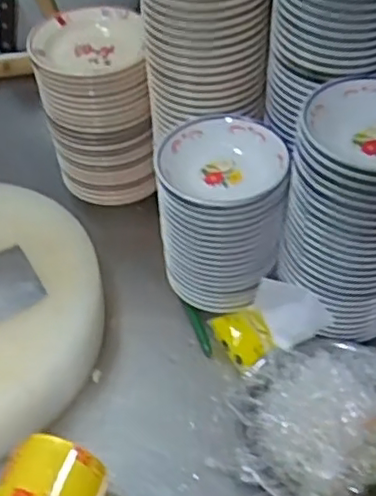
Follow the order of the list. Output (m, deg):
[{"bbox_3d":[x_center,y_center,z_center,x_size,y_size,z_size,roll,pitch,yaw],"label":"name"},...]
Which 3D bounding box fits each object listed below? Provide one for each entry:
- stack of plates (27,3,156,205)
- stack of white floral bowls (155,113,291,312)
[{"bbox_3d":[-0.119,-0.179,0.857,0.137,0.220,0.144,-9,47,-4],"label":"stack of plates"},{"bbox_3d":[0.038,-0.035,0.726,0.133,0.176,0.130,-2,47,2],"label":"stack of white floral bowls"}]

